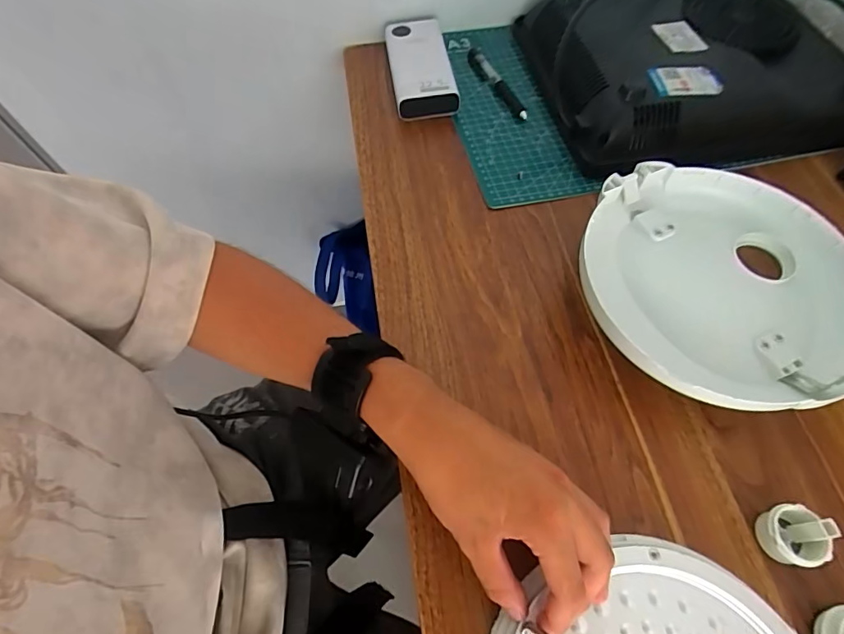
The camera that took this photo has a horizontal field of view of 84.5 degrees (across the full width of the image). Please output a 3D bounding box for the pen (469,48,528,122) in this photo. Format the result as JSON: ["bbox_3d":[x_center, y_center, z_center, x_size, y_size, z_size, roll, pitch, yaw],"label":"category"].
[{"bbox_3d":[0.084,-0.269,0.528,0.016,0.011,0.134,-21,63,-13],"label":"pen"}]

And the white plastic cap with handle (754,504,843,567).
[{"bbox_3d":[0.235,0.137,0.293,0.031,0.030,0.034,1,61,-1],"label":"white plastic cap with handle"}]

